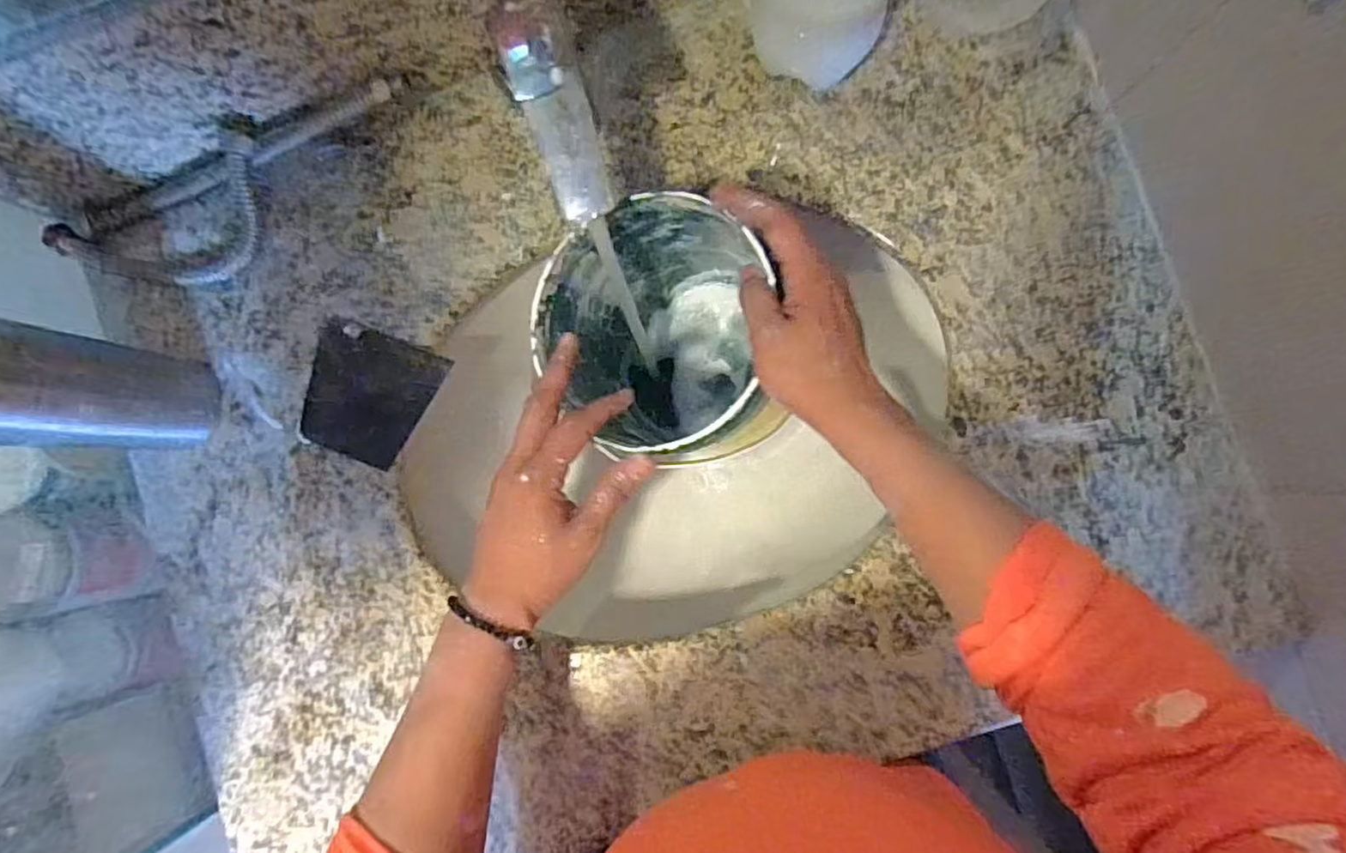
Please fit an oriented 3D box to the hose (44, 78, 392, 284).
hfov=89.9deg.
[{"bbox_3d":[-0.336,-0.171,0.515,0.310,0.047,0.084,-21,85,2],"label":"hose"}]

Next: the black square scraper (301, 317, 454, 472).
[{"bbox_3d":[-0.242,-0.025,0.528,0.102,0.004,0.098,20,88,5],"label":"black square scraper"}]

